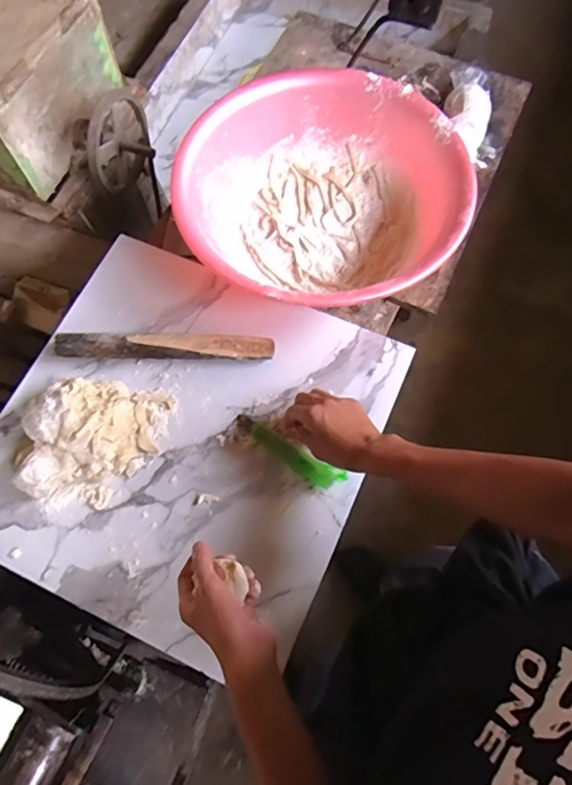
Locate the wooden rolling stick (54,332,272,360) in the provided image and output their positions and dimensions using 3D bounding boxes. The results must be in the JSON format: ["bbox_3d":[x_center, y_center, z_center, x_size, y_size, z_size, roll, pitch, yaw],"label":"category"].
[{"bbox_3d":[-0.170,-0.065,0.708,0.300,0.023,0.031,1,72,1],"label":"wooden rolling stick"}]

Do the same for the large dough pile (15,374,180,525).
[{"bbox_3d":[-0.260,0.053,0.662,0.155,0.065,0.211,40,75,16],"label":"large dough pile"}]

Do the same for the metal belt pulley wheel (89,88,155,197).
[{"bbox_3d":[-0.330,-0.509,1.045,0.057,0.188,0.191,21,112,8],"label":"metal belt pulley wheel"}]

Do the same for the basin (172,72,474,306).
[{"bbox_3d":[0.055,-0.287,0.760,0.396,0.134,0.393,0,72,1],"label":"basin"}]

